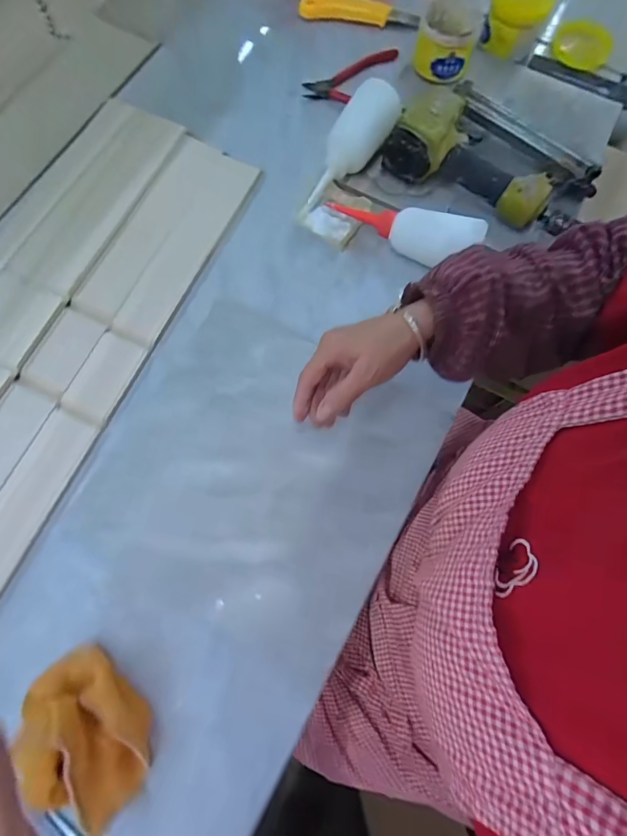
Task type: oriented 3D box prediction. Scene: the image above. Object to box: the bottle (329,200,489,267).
[{"bbox_3d":[0.102,-0.217,0.460,0.182,0.047,0.050,15,76,3],"label":"bottle"}]

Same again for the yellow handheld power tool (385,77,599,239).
[{"bbox_3d":[0.223,-0.327,0.481,0.235,0.064,0.160,30,77,6],"label":"yellow handheld power tool"}]

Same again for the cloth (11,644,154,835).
[{"bbox_3d":[-0.198,0.274,0.335,0.131,0.036,0.096,43,79,9],"label":"cloth"}]

